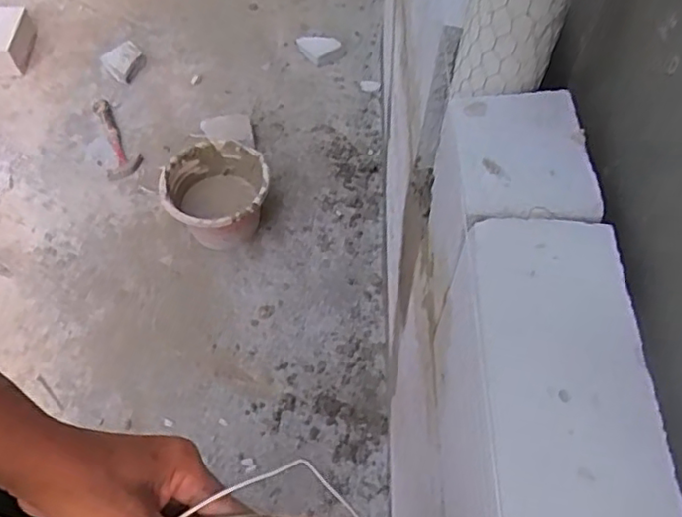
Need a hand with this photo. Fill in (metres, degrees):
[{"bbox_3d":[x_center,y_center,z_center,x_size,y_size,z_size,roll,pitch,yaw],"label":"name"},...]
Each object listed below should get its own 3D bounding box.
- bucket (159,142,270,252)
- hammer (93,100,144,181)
[{"bbox_3d":[-0.287,-0.135,1.469,0.236,0.155,0.237,0,55,0],"label":"bucket"},{"bbox_3d":[-0.593,-0.325,1.684,0.093,0.023,0.284,-16,56,-11],"label":"hammer"}]

